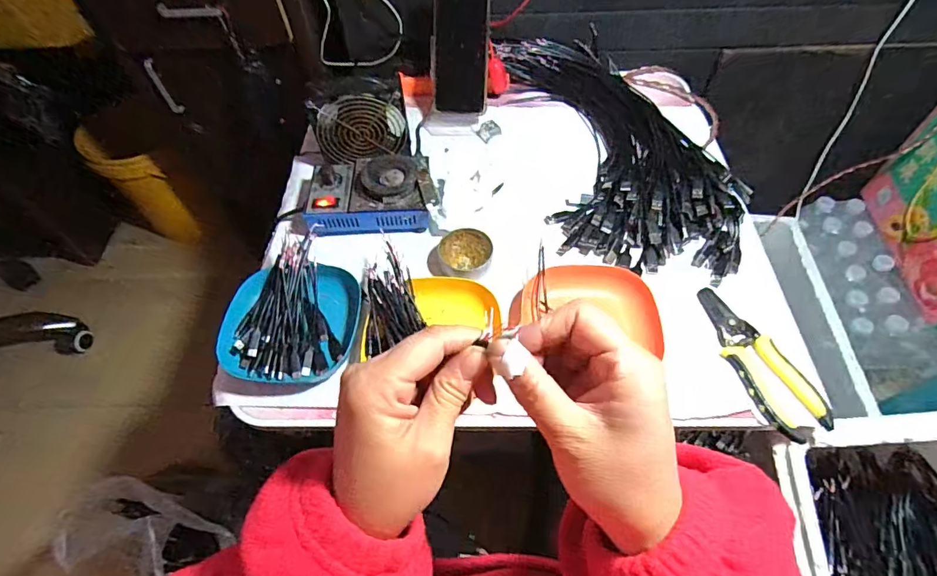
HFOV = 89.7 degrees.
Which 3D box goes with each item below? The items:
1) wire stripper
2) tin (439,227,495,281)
[{"bbox_3d":[0.288,0.069,0.477,0.062,0.015,0.167,-19,59,-10],"label":"wire stripper"},{"bbox_3d":[-0.004,-0.041,0.556,0.062,0.024,0.057,-1,57,2],"label":"tin"}]

